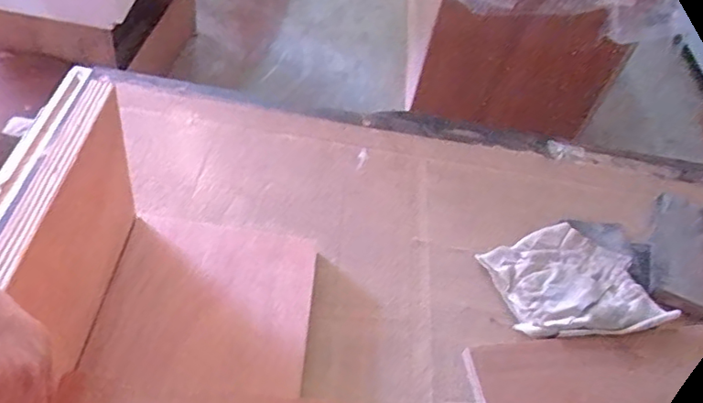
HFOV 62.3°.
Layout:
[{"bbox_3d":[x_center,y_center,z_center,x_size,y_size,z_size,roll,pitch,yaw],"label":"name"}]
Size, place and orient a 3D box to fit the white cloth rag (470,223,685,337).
[{"bbox_3d":[0.215,0.078,0.580,0.141,0.017,0.137,-8,51,-19],"label":"white cloth rag"}]

